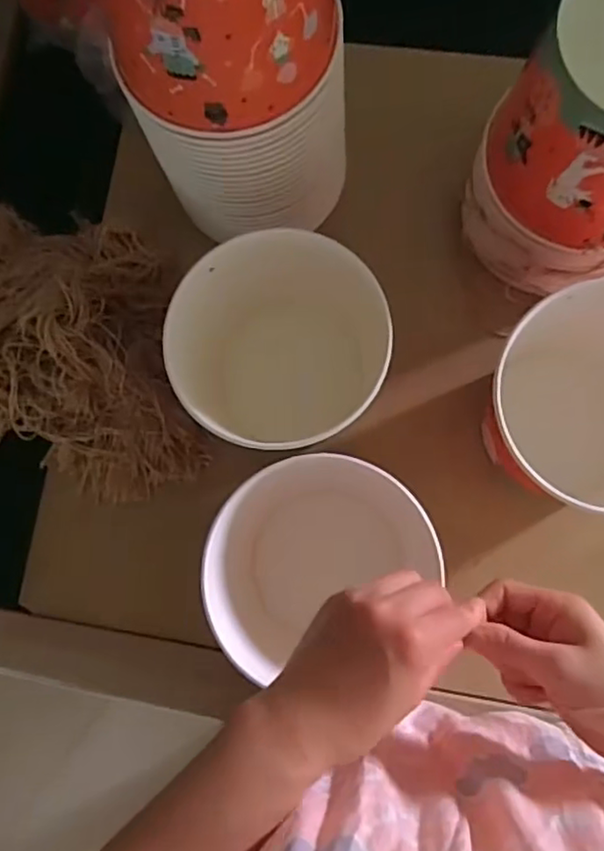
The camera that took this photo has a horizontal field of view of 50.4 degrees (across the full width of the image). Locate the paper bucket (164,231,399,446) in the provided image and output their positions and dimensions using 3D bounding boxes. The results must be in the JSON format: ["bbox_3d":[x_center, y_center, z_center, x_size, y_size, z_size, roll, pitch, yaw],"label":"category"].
[{"bbox_3d":[-0.012,-0.064,0.550,0.174,0.165,0.139,-16,80,1],"label":"paper bucket"}]

